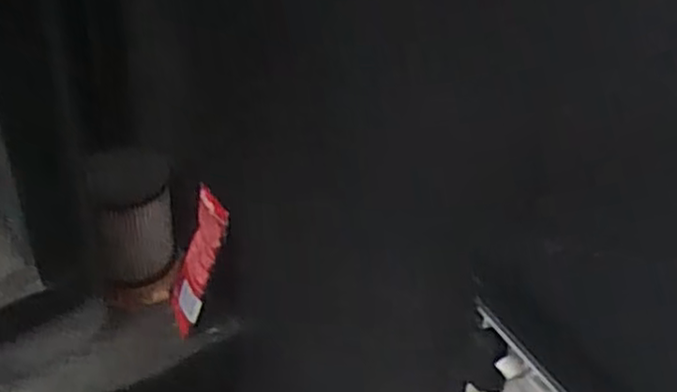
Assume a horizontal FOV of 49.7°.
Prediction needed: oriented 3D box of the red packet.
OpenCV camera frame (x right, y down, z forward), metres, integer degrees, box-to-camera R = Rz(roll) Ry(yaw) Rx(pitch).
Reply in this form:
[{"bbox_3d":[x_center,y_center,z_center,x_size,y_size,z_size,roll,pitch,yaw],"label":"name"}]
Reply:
[{"bbox_3d":[-0.147,0.068,0.756,0.011,0.151,0.056,-4,36,-43],"label":"red packet"}]

